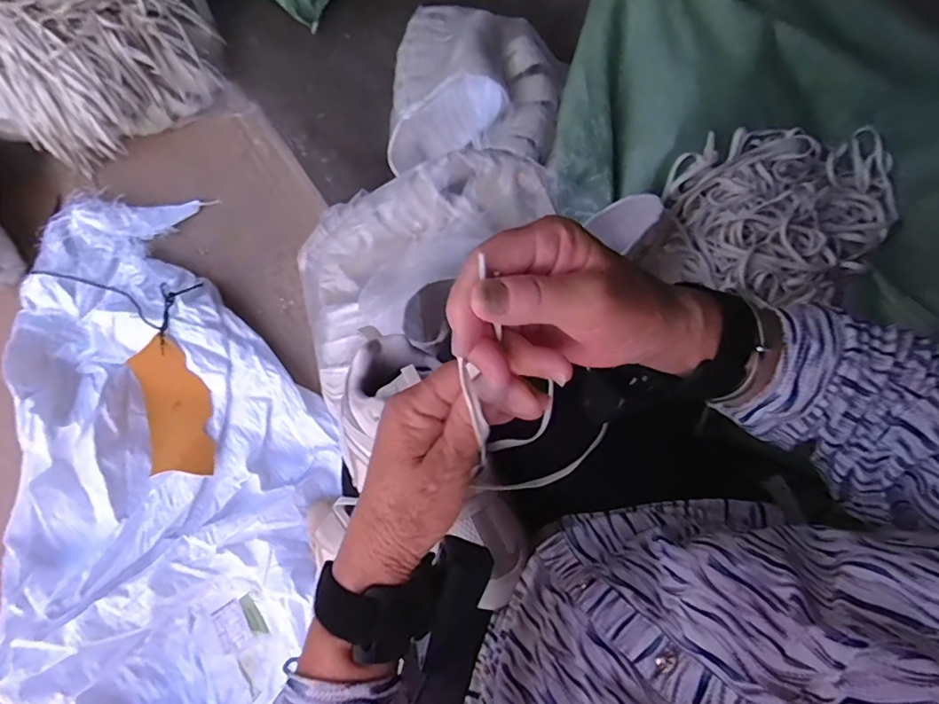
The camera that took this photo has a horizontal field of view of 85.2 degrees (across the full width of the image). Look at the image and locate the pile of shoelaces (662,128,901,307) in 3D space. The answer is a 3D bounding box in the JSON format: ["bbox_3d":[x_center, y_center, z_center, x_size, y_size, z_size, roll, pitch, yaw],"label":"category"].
[{"bbox_3d":[0.445,-0.176,0.705,0.313,0.065,0.264,-1,71,-3],"label":"pile of shoelaces"}]

